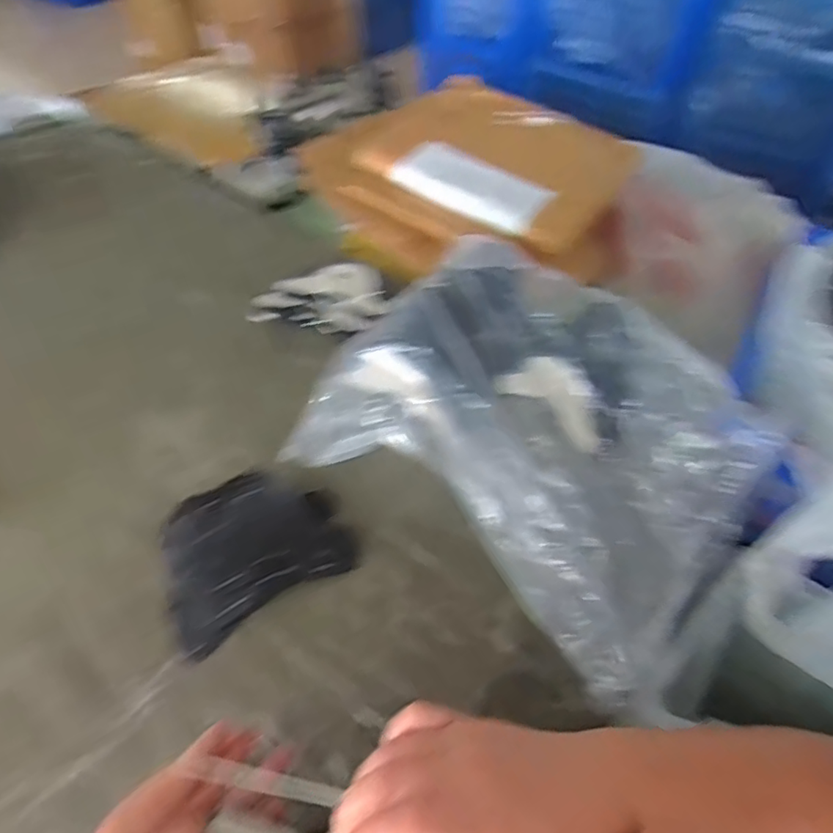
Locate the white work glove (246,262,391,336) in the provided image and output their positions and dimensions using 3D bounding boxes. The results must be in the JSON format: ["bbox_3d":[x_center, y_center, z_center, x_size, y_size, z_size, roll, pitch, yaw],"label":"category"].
[{"bbox_3d":[-0.121,-0.148,0.725,0.161,0.037,0.099,-1,50,-5],"label":"white work glove"}]

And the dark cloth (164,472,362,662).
[{"bbox_3d":[-0.149,0.108,0.517,0.164,0.039,0.143,-22,54,-20],"label":"dark cloth"}]

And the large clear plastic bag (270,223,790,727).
[{"bbox_3d":[0.104,0.002,0.544,0.390,0.108,0.300,36,57,25],"label":"large clear plastic bag"}]

